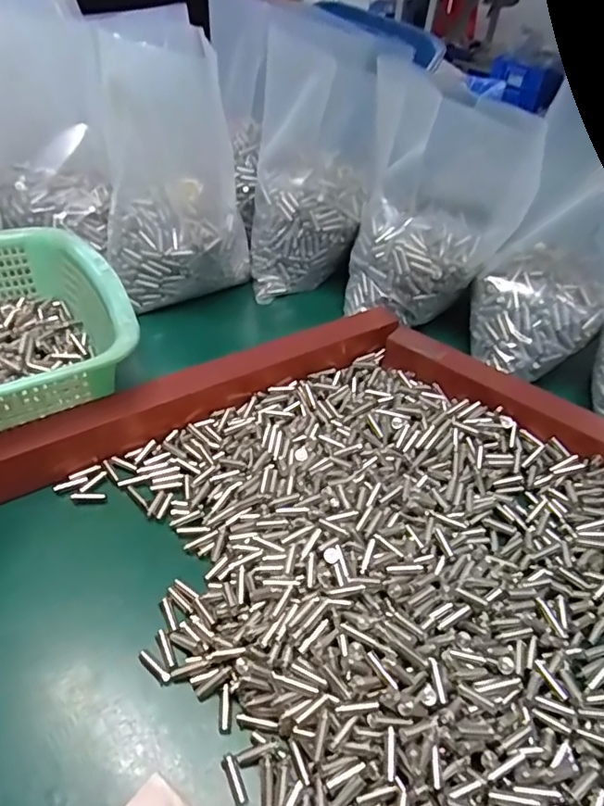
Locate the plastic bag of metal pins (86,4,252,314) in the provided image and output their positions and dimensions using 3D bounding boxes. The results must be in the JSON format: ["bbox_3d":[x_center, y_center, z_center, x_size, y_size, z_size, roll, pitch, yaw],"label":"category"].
[{"bbox_3d":[-0.116,-0.197,0.490,0.122,0.200,0.098,-3,46,-8],"label":"plastic bag of metal pins"}]

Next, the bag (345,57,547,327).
[{"bbox_3d":[0.112,-0.167,0.476,0.129,0.174,0.095,3,45,-2],"label":"bag"}]

